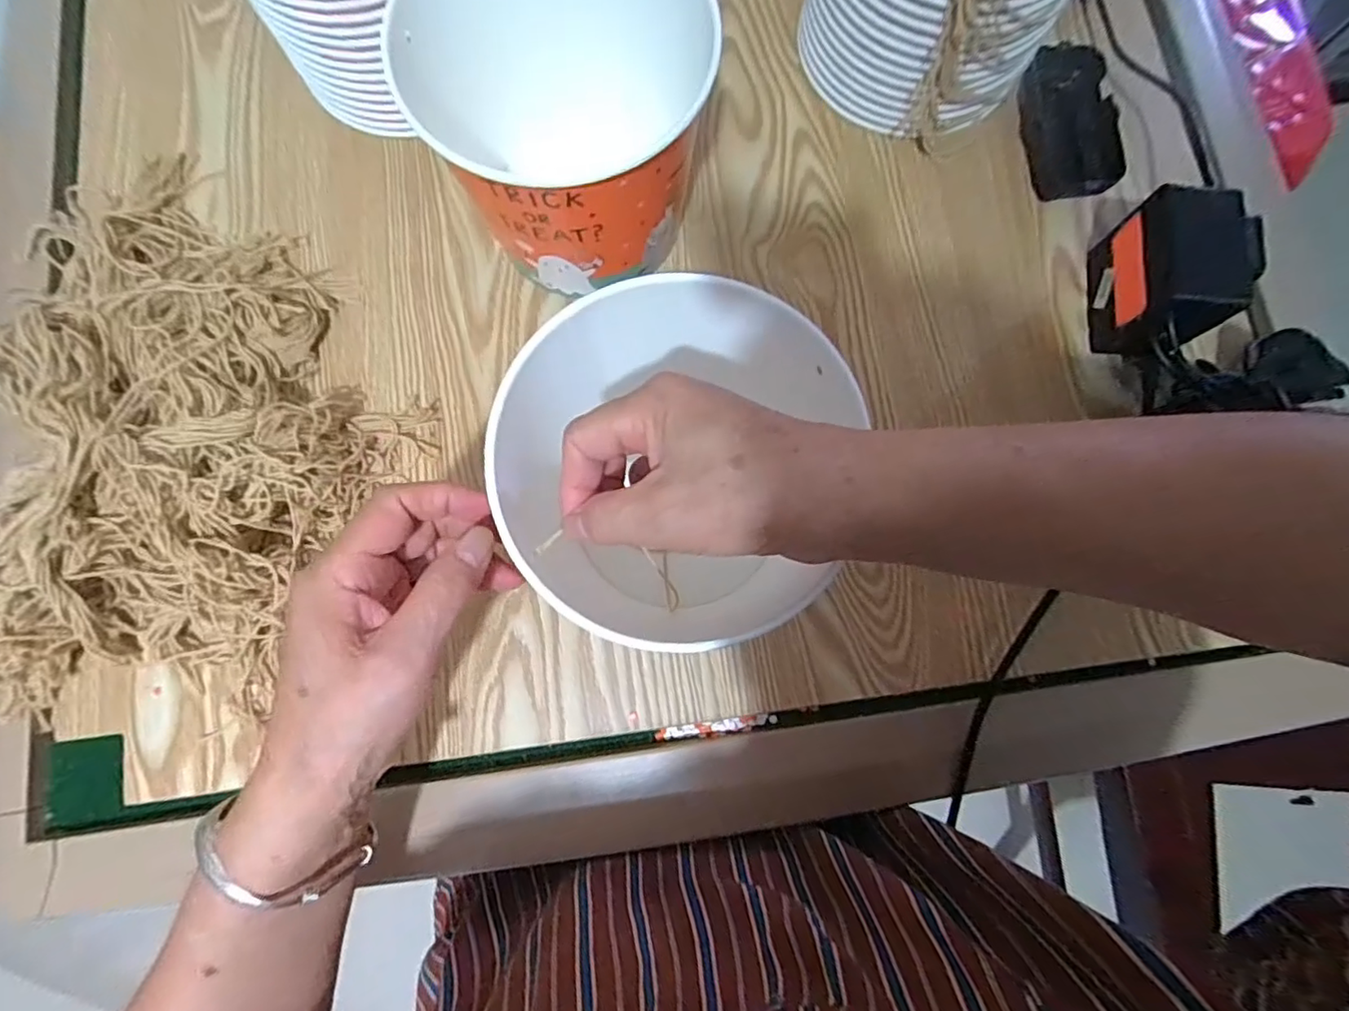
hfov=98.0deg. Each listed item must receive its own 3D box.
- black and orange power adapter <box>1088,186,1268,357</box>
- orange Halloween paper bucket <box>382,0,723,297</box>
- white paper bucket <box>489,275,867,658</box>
[{"bbox_3d":[0.313,-0.141,0.371,0.056,0.078,0.092,9,80,1],"label":"black and orange power adapter"},{"bbox_3d":[-0.057,-0.220,0.345,0.141,0.149,0.145,0,80,-1],"label":"orange Halloween paper bucket"},{"bbox_3d":[0.002,-0.010,0.312,0.164,0.131,0.168,0,80,-1],"label":"white paper bucket"}]

